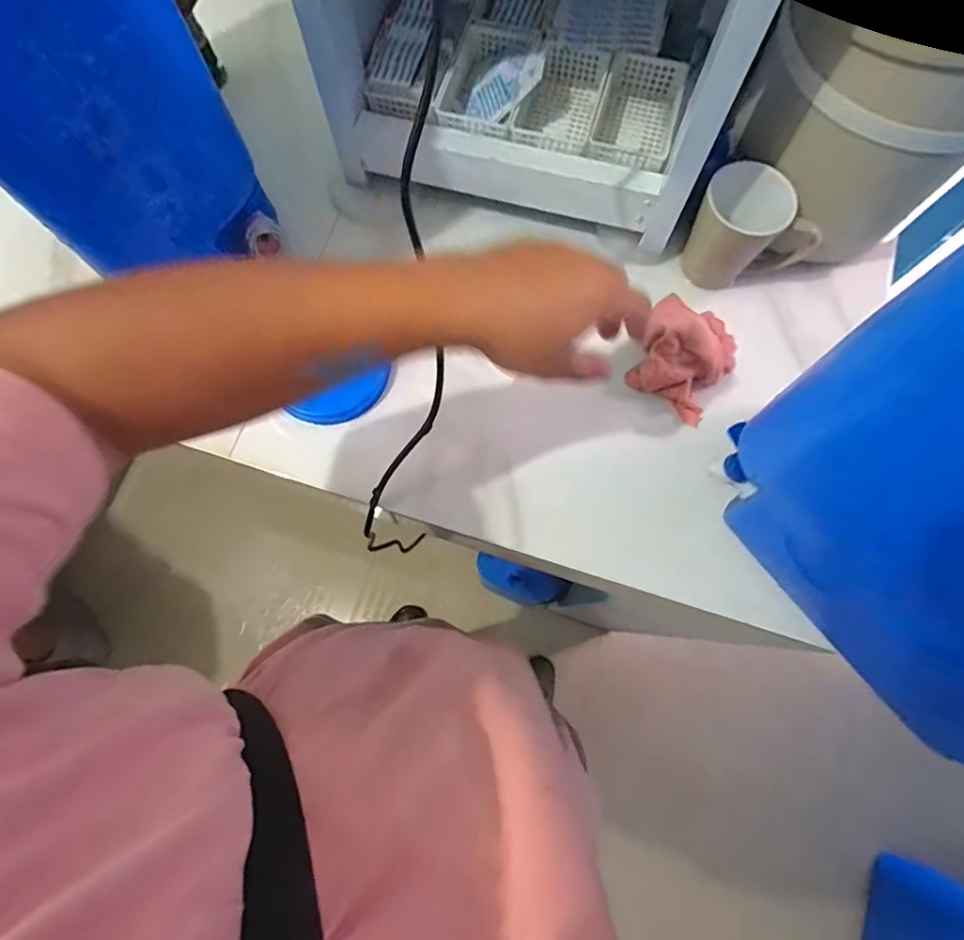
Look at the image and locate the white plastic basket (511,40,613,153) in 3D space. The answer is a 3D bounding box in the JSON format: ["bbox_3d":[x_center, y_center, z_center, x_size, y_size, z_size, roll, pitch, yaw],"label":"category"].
[{"bbox_3d":[0.079,-0.369,0.552,0.079,0.035,0.122,17,76,5],"label":"white plastic basket"}]

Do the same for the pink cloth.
[{"bbox_3d":[0.205,-0.122,0.540,0.099,0.047,0.122,34,78,9],"label":"pink cloth"}]

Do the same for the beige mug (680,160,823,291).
[{"bbox_3d":[0.254,-0.231,0.538,0.076,0.095,0.115,-42,79,-10],"label":"beige mug"}]

